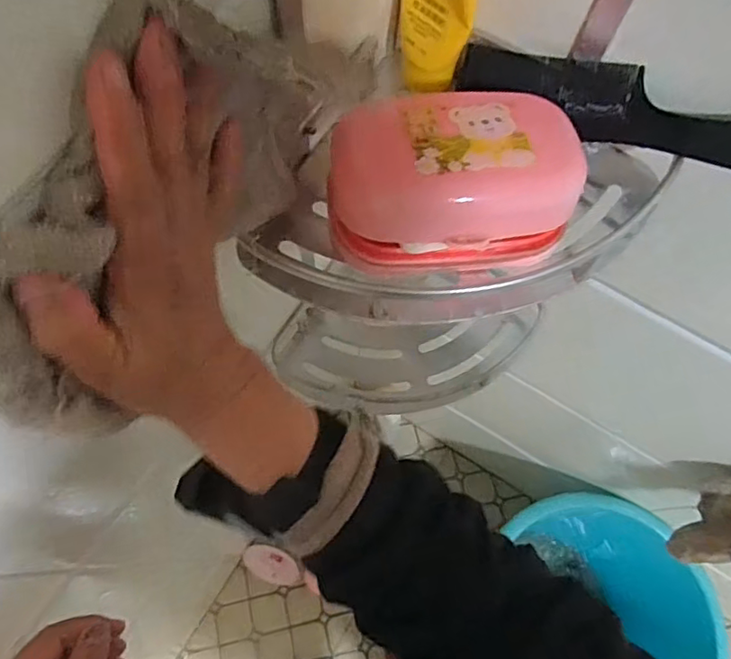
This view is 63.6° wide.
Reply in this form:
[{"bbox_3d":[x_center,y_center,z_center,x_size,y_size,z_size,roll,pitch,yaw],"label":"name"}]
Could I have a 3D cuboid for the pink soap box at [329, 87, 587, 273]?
[{"bbox_3d":[0.052,-0.084,0.343,0.146,0.058,0.088,-4,70,-4],"label":"pink soap box"}]

